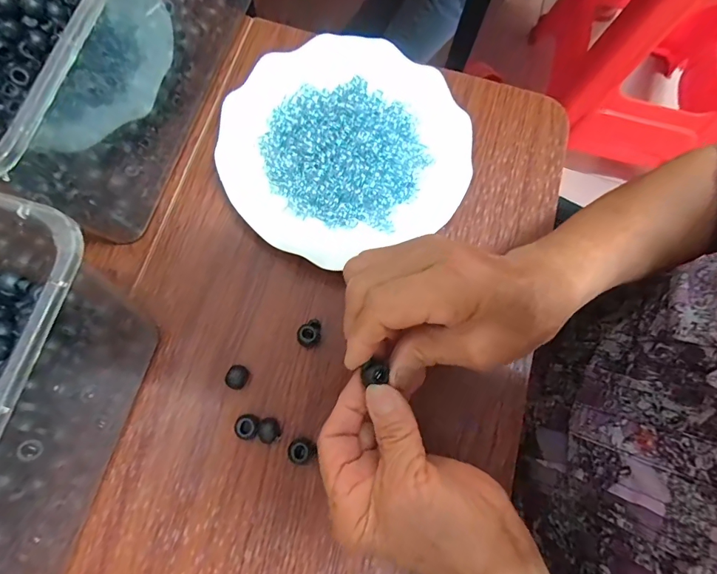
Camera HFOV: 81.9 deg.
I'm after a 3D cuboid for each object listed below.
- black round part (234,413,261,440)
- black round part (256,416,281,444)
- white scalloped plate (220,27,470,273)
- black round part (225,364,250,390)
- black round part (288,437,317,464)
[{"bbox_3d":[-0.072,0.091,0.270,0.015,0.012,0.016,1,75,-2],"label":"black round part"},{"bbox_3d":[-0.058,0.094,0.271,0.014,0.010,0.015,1,75,-2],"label":"black round part"},{"bbox_3d":[-0.011,-0.106,0.316,0.178,0.034,0.169,1,75,-2],"label":"white scalloped plate"},{"bbox_3d":[-0.082,0.061,0.279,0.014,0.008,0.015,1,75,-2],"label":"black round part"},{"bbox_3d":[-0.037,0.106,0.267,0.016,0.013,0.017,1,75,-2],"label":"black round part"}]

